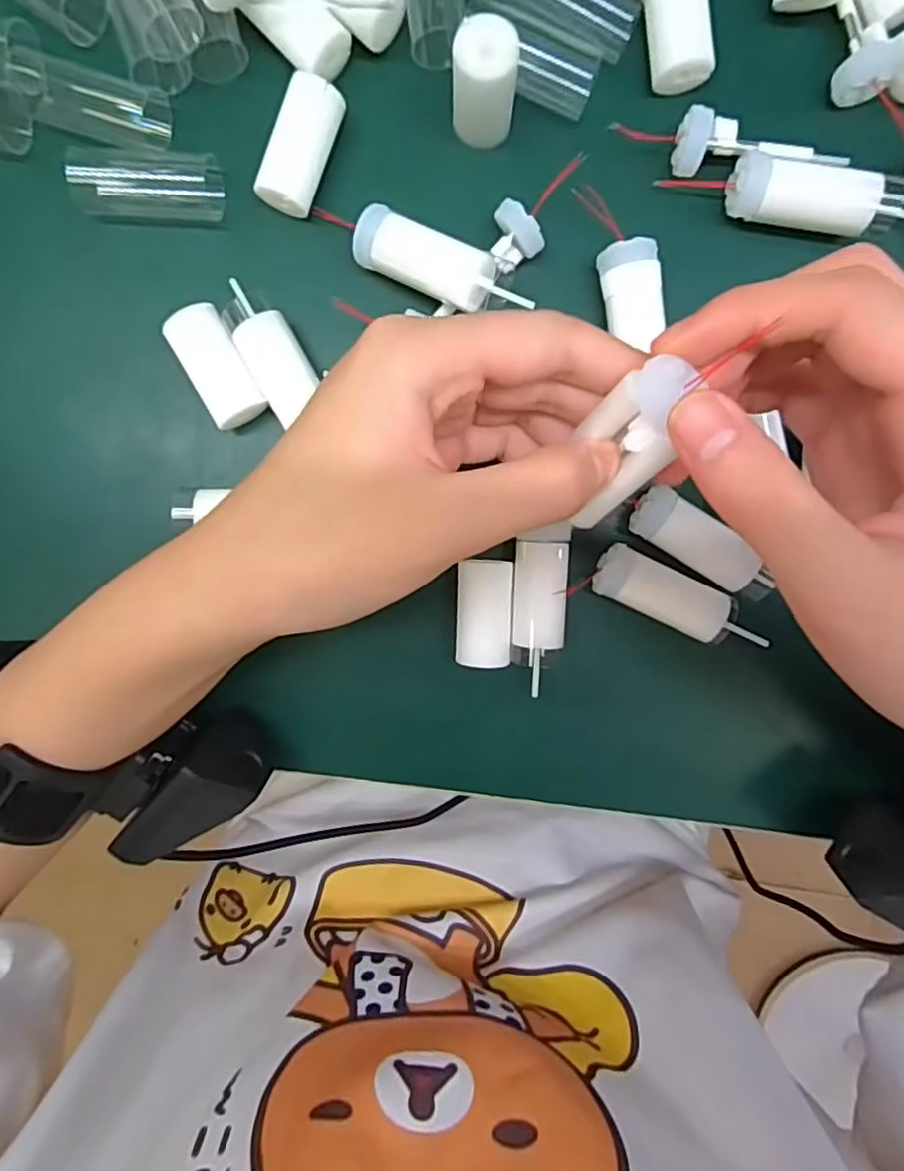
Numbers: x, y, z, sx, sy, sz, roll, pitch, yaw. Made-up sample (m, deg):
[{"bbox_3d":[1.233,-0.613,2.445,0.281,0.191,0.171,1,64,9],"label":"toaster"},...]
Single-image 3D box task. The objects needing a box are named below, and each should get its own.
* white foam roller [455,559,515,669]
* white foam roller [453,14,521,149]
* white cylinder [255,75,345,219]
[{"bbox_3d":[0.012,0.010,0.259,0.021,0.020,0.041,2,97,0],"label":"white foam roller"},{"bbox_3d":[0.011,-0.169,0.224,0.020,0.044,0.019,3,97,0],"label":"white foam roller"},{"bbox_3d":[-0.053,-0.155,0.235,0.019,0.019,0.043,22,96,-2],"label":"white cylinder"}]

